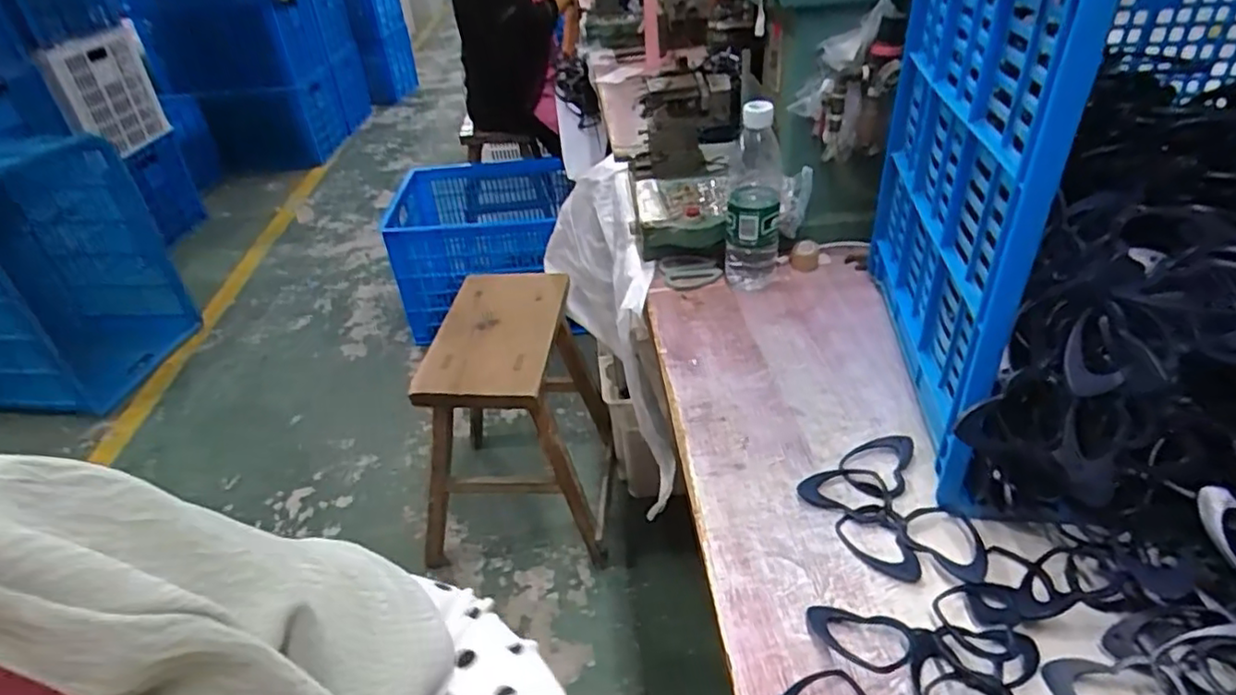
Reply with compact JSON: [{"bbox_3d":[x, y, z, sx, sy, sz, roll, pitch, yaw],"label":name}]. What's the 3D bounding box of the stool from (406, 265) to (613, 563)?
[{"bbox_3d":[-0.183,0.136,1.348,0.303,0.444,0.366,0,36,6],"label":"stool"}]

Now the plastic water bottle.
[{"bbox_3d":[0.167,-0.183,0.814,0.064,0.227,0.067,2,36,8],"label":"plastic water bottle"}]

